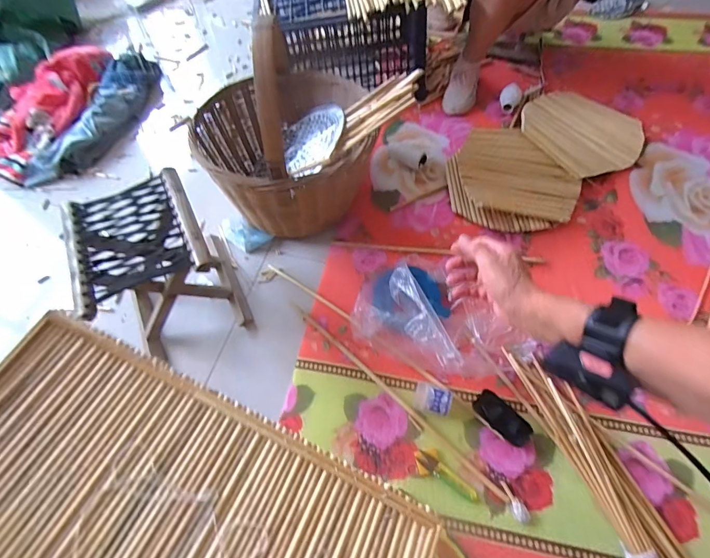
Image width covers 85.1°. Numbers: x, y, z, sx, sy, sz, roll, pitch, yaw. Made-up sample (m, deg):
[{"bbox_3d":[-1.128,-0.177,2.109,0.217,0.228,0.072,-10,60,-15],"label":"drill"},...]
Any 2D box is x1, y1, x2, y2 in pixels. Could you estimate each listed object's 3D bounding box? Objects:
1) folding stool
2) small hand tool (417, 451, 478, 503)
[{"bbox_3d":[-0.384,-0.019,0.780,0.222,0.239,0.266,-26,65,-11],"label":"folding stool"},{"bbox_3d":[0.159,0.343,0.675,0.119,0.014,0.023,30,67,16],"label":"small hand tool"}]

